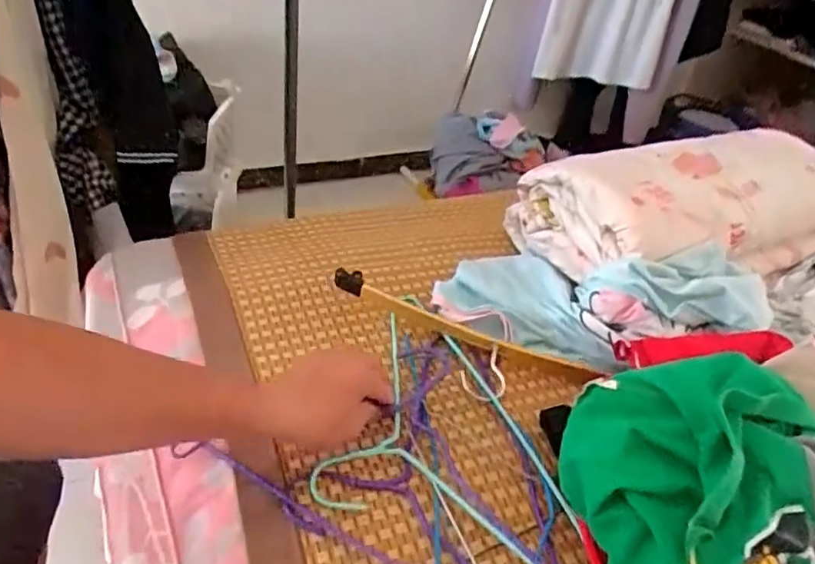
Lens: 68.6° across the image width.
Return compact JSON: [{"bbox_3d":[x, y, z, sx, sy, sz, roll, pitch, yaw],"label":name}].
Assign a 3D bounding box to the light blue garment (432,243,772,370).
[{"bbox_3d":[0.222,0.016,0.725,0.365,0.119,0.166,0,35,25],"label":"light blue garment"}]

